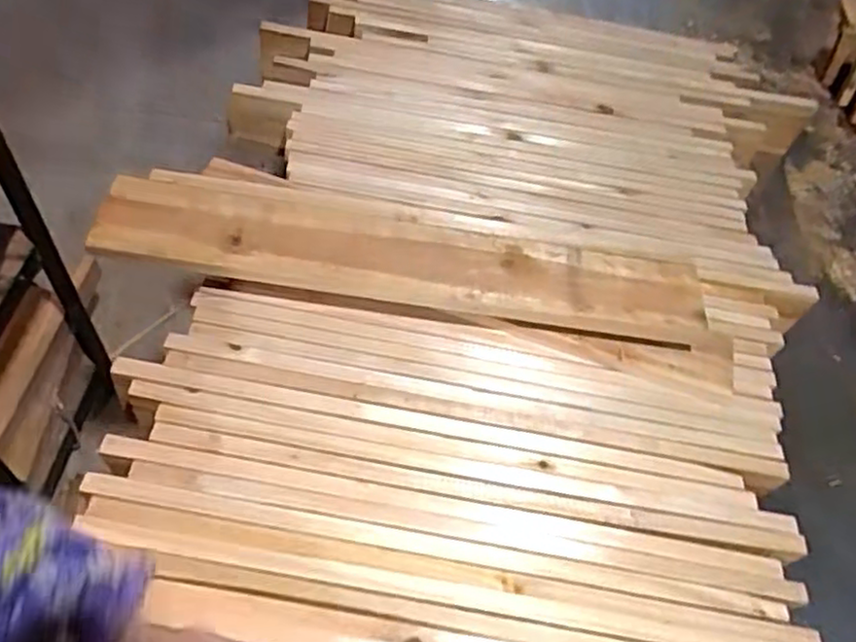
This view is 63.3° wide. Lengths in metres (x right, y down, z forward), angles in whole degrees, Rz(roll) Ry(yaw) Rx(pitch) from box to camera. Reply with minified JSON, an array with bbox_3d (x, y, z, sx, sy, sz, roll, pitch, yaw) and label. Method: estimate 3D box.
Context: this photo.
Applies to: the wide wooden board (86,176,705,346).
[{"bbox_3d":[-0.015,-0.051,0.575,0.494,0.021,0.079,8,62,-2],"label":"wide wooden board"}]

